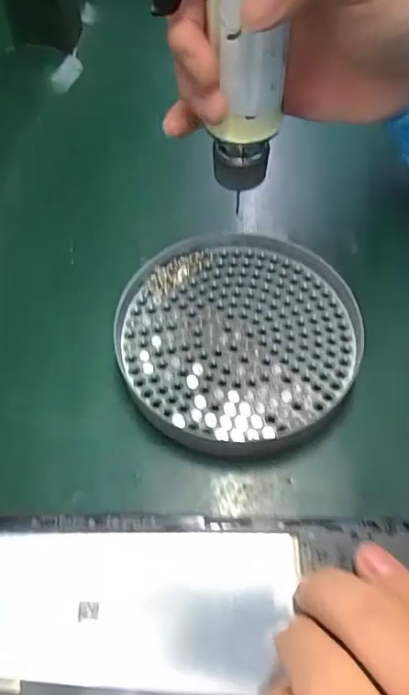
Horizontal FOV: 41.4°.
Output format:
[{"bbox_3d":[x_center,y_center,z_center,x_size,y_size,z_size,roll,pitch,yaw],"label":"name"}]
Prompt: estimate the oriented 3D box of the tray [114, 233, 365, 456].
[{"bbox_3d":[0.015,-0.008,0.259,0.113,0.016,0.111,0,60,0],"label":"tray"}]

